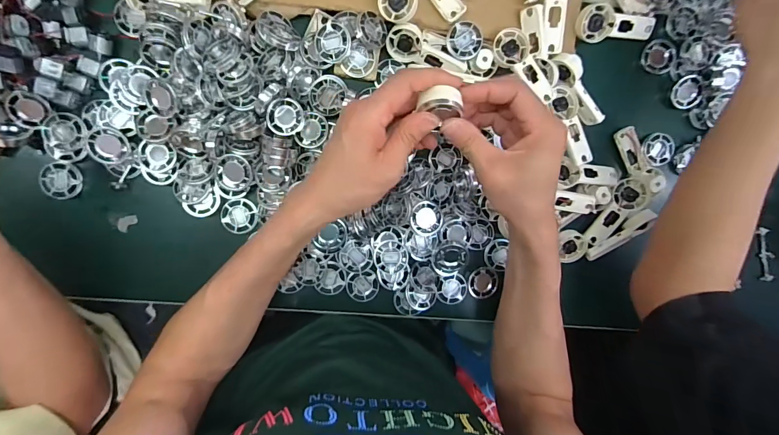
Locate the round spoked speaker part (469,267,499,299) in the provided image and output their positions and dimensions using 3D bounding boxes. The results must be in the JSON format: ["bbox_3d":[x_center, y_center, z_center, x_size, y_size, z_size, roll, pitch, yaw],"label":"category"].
[{"bbox_3d":[0.116,0.082,0.480,0.033,0.010,0.038,24,92,-8],"label":"round spoked speaker part"}]

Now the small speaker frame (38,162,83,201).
[{"bbox_3d":[-0.360,-0.040,0.423,0.037,0.012,0.040,-2,95,-6],"label":"small speaker frame"}]

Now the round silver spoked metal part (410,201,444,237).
[{"bbox_3d":[0.043,0.001,0.451,0.038,0.015,0.040,-1,95,-6],"label":"round silver spoked metal part"}]

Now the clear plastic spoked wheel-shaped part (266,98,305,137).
[{"bbox_3d":[-0.112,-0.109,0.415,0.038,0.005,0.038,-1,95,-6],"label":"clear plastic spoked wheel-shaped part"}]

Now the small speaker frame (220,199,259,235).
[{"bbox_3d":[-0.172,-0.001,0.443,0.041,0.007,0.039,-1,95,-6],"label":"small speaker frame"}]

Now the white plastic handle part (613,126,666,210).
[{"bbox_3d":[0.309,-0.061,0.481,0.056,0.024,0.099,0,82,-7],"label":"white plastic handle part"}]

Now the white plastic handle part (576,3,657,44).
[{"bbox_3d":[0.266,-0.224,0.452,0.092,0.016,0.035,5,95,-6],"label":"white plastic handle part"}]

